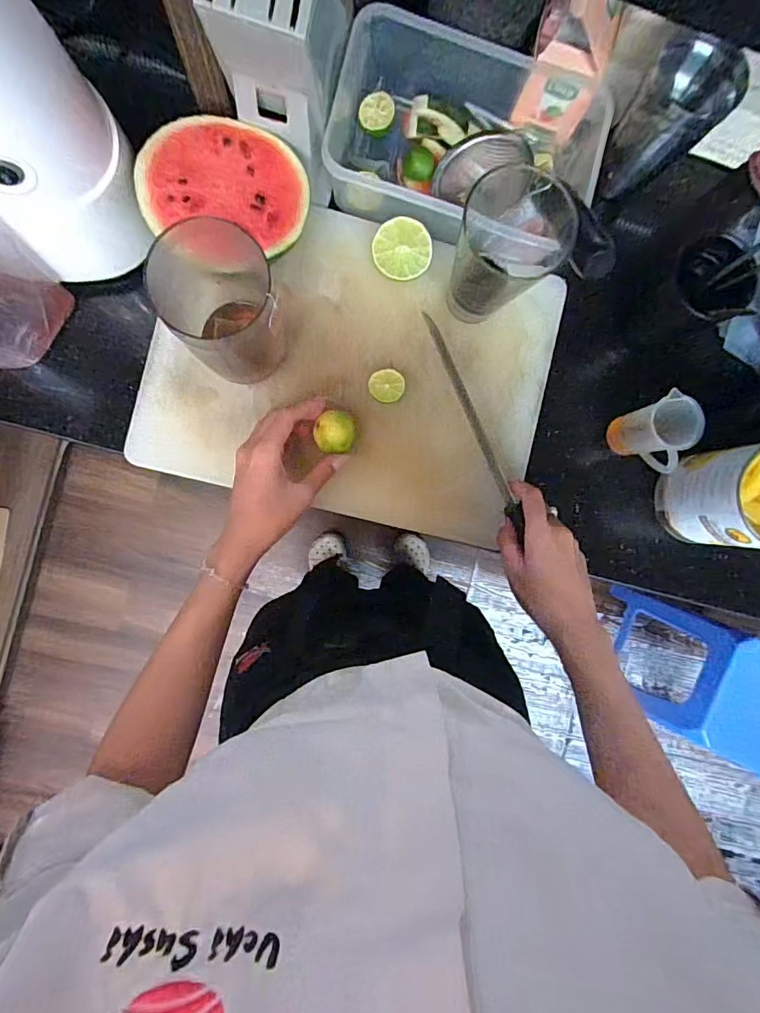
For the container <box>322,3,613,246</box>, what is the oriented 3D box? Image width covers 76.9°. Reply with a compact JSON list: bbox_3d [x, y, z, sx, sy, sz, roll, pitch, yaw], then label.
[{"bbox_3d":[0.083,-0.359,0.478,0.254,0.080,0.196,15,88,-5],"label":"container"}]

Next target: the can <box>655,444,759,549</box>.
[{"bbox_3d":[0.361,-0.009,0.462,0.087,0.176,0.094,0,89,-6],"label":"can"}]

